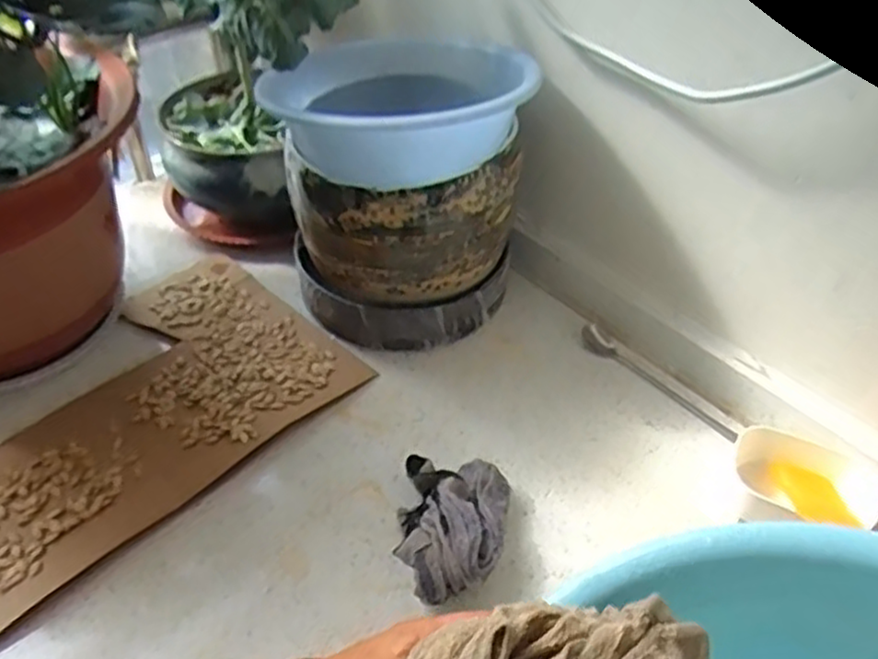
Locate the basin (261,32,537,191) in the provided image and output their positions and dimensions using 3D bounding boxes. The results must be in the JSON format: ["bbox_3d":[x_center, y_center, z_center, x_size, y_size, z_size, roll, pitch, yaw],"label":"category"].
[{"bbox_3d":[-0.026,-0.200,0.652,0.203,0.082,0.236,34,52,29],"label":"basin"}]

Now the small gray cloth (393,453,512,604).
[{"bbox_3d":[0.006,0.147,0.536,0.079,0.052,0.119,8,44,7],"label":"small gray cloth"}]

